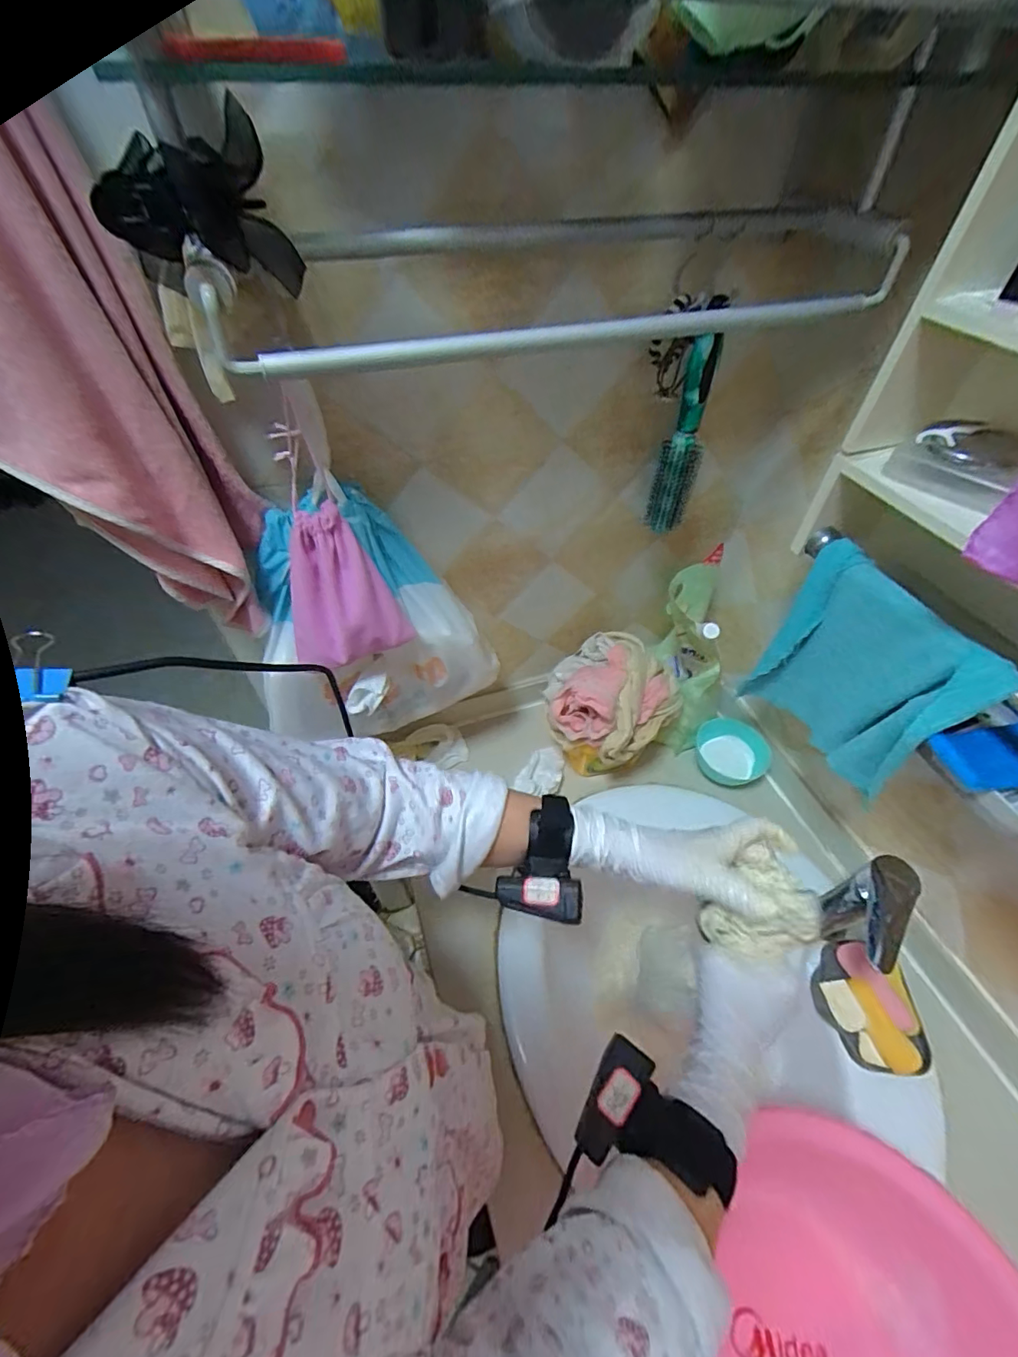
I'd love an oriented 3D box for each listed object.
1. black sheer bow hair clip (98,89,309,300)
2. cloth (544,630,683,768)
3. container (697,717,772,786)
[{"bbox_3d":[-0.170,-0.255,0.274,0.086,0.070,0.065,-21,53,-18],"label":"black sheer bow hair clip"},{"bbox_3d":[0.129,0.023,0.656,0.149,0.089,0.153,32,57,24],"label":"cloth"},{"bbox_3d":[0.331,0.108,0.751,0.085,0.053,0.085,0,50,0],"label":"container"}]

